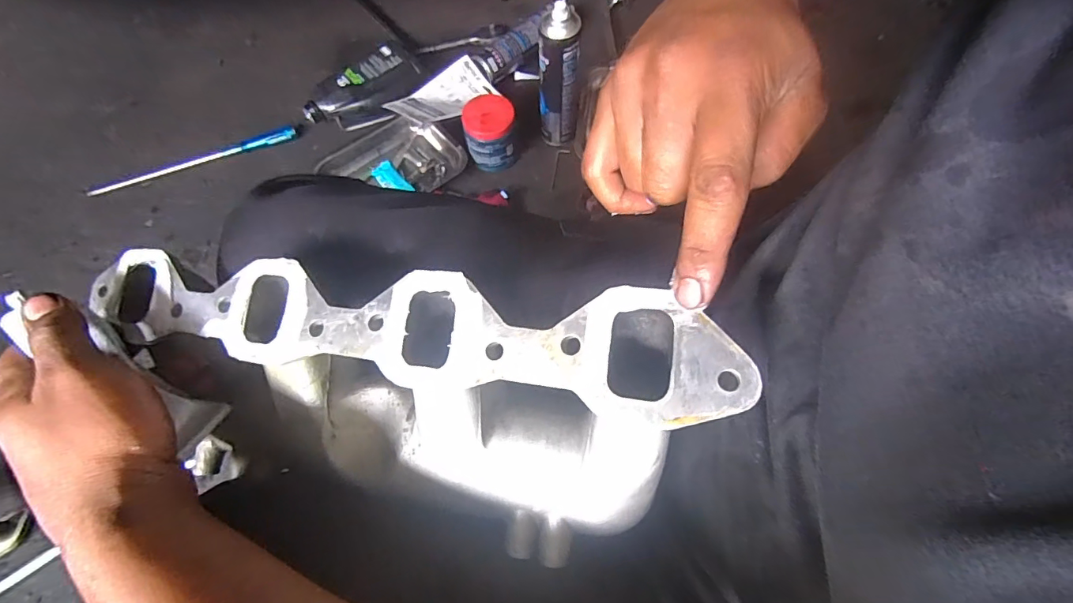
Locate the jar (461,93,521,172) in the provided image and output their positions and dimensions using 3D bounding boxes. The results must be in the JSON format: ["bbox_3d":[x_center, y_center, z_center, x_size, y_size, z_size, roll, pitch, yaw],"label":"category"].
[{"bbox_3d":[-0.082,-0.303,0.857,0.093,0.098,0.085,-10,69,-3],"label":"jar"}]

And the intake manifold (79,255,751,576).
[{"bbox_3d":[-0.093,0.048,0.276,0.370,0.093,0.117,7,68,16],"label":"intake manifold"}]

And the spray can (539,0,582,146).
[{"bbox_3d":[0.037,-0.367,0.803,0.063,0.264,0.050,-2,68,0],"label":"spray can"}]

